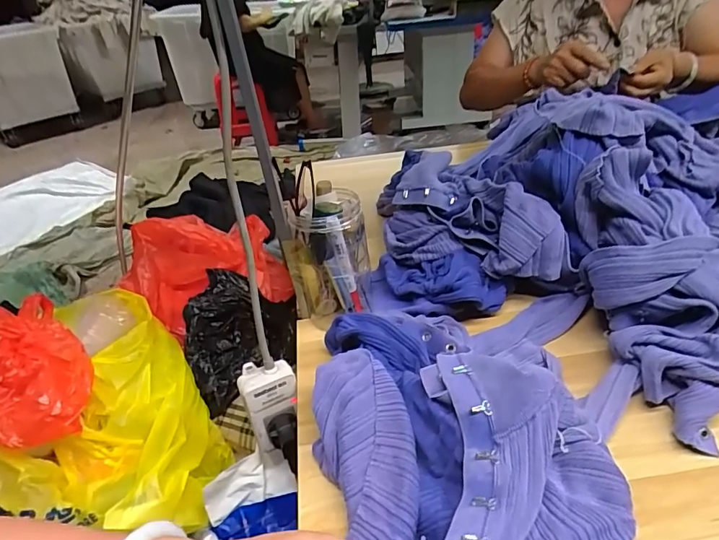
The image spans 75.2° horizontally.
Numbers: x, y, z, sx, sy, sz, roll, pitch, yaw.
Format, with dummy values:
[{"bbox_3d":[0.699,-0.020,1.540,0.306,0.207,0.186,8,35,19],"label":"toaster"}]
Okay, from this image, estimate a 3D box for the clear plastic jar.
[{"bbox_3d":[-0.030,-0.008,0.561,0.079,0.155,0.078,-4,35,3],"label":"clear plastic jar"}]

